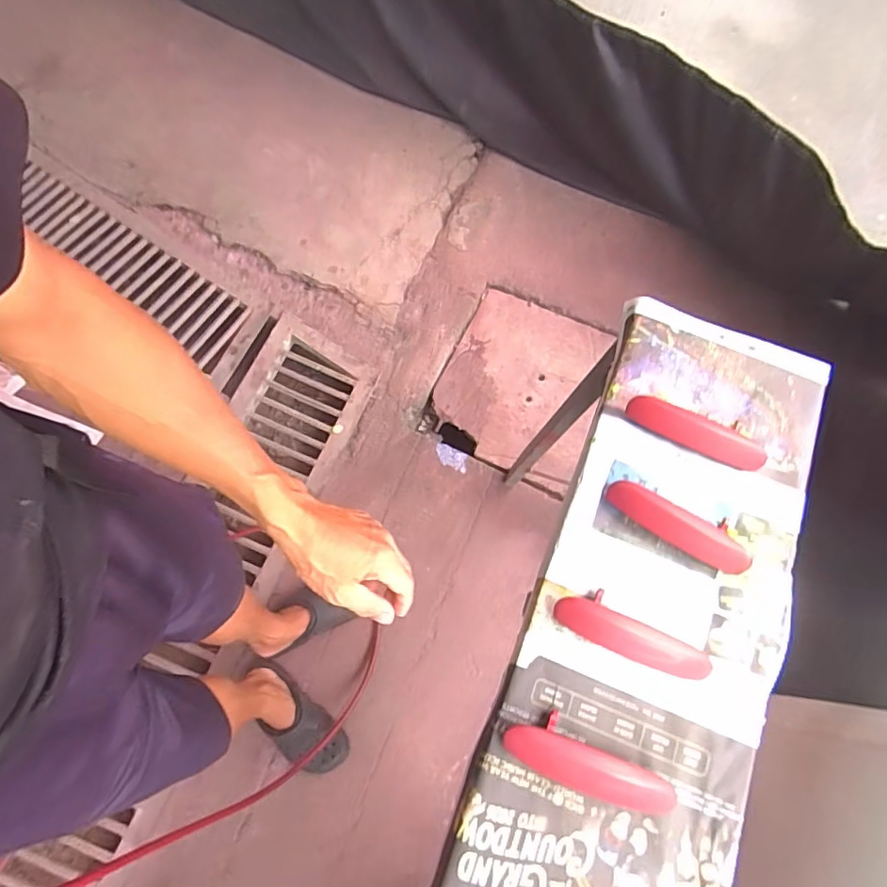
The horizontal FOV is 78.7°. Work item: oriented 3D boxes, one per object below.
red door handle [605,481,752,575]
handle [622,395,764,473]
[{"bbox_3d":[0.259,0.089,0.597,0.160,0.024,0.043,28,73,7],"label":"red door handle"},{"bbox_3d":[0.299,-0.015,0.639,0.162,0.024,0.040,24,73,6],"label":"handle"}]

